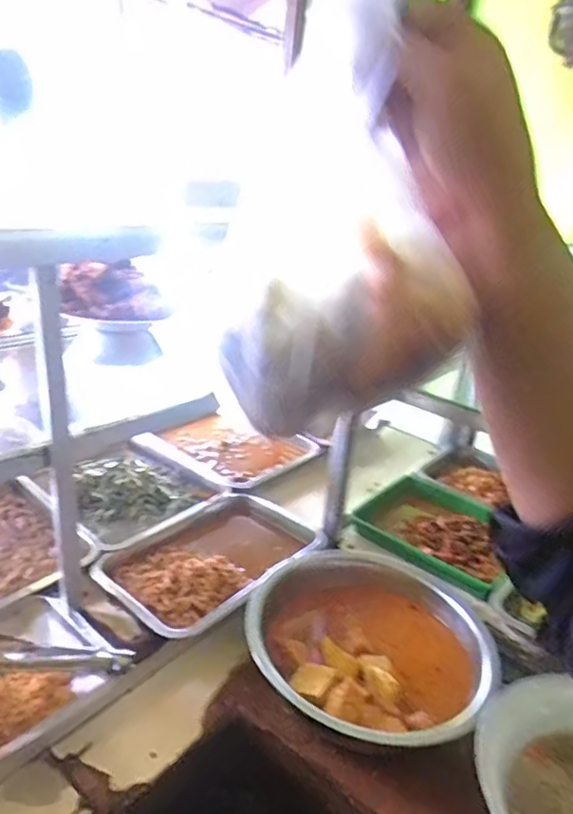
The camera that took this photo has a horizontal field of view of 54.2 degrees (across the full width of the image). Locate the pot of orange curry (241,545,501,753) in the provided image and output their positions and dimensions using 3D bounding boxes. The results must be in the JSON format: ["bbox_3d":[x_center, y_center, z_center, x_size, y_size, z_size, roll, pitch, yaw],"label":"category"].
[{"bbox_3d":[0.110,0.307,0.707,0.273,0.096,0.289,3,22,-1],"label":"pot of orange curry"}]

